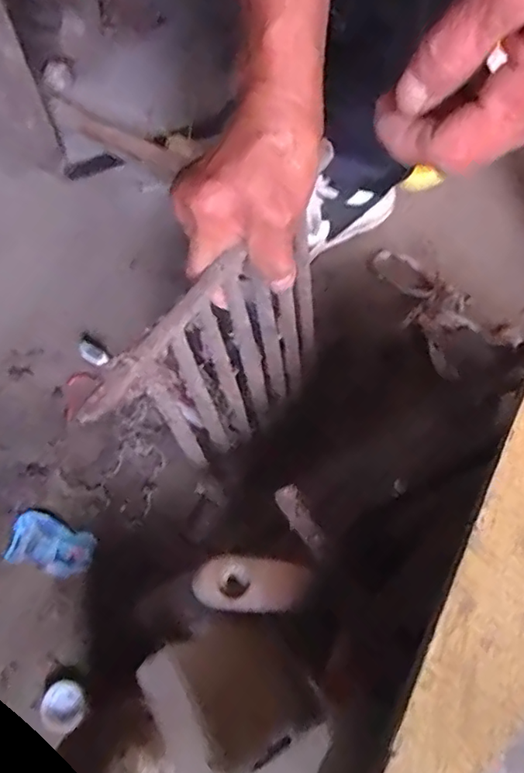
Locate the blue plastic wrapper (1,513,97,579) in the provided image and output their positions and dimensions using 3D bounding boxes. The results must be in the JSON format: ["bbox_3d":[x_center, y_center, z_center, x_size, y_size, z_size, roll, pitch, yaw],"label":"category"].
[{"bbox_3d":[-0.180,0.136,0.483,0.068,0.012,0.043,15,69,6],"label":"blue plastic wrapper"}]

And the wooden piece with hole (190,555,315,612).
[{"bbox_3d":[-0.005,0.108,0.312,0.062,0.007,0.028,1,68,1],"label":"wooden piece with hole"}]

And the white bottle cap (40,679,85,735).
[{"bbox_3d":[-0.154,0.248,0.438,0.033,0.009,0.034,0,68,0],"label":"white bottle cap"}]

